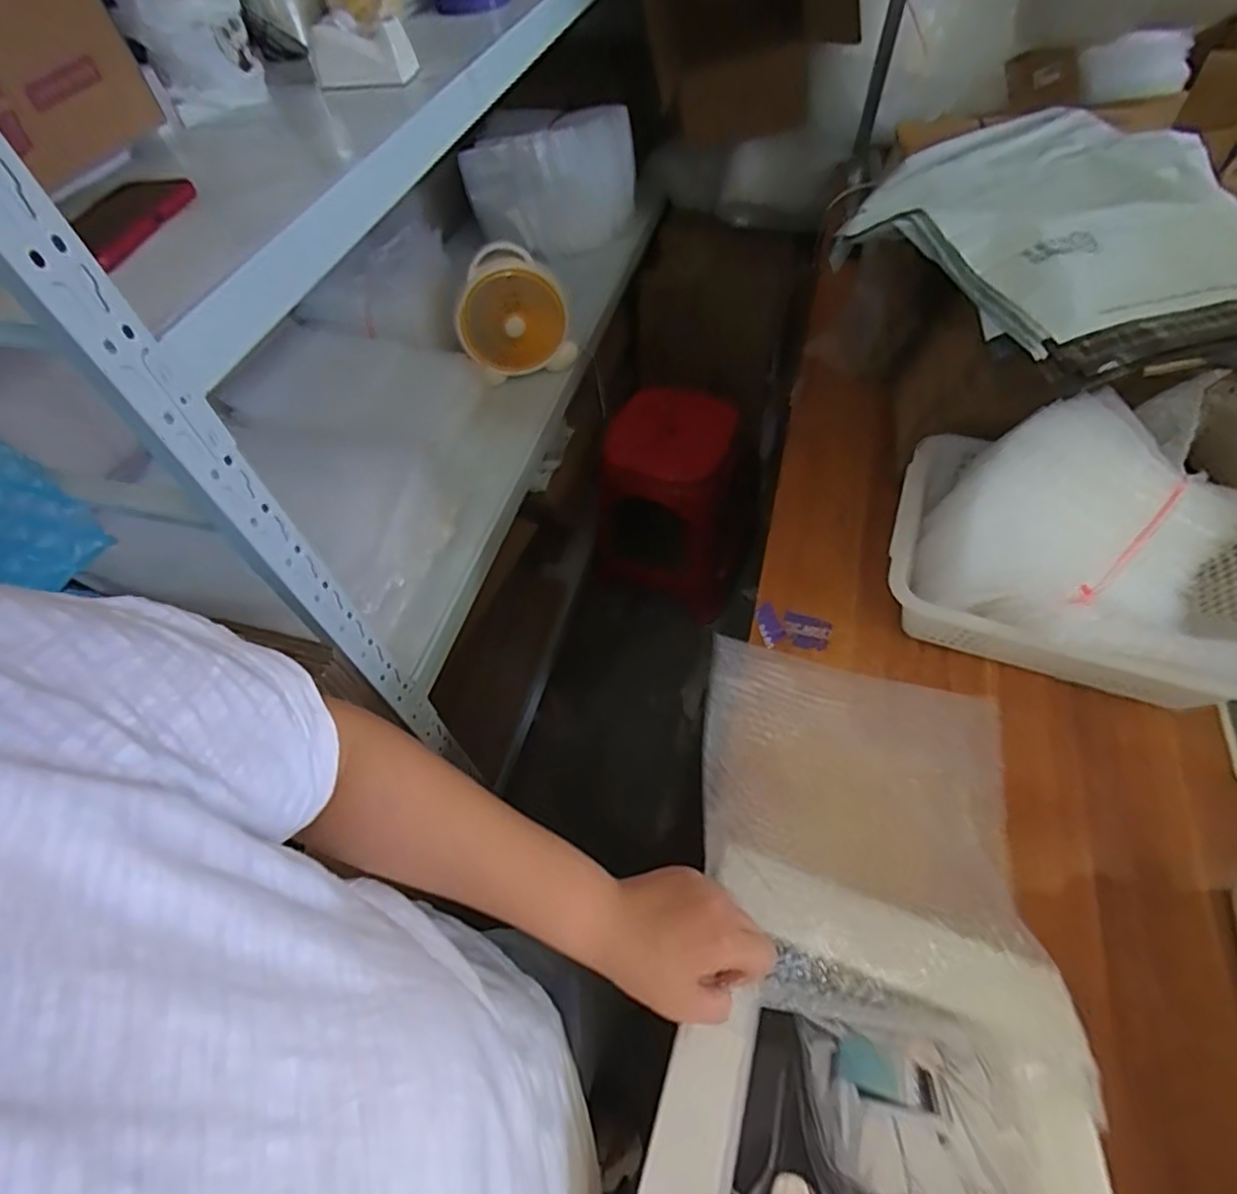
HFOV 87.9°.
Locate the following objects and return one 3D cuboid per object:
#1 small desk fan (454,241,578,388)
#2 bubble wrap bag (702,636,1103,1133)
[{"bbox_3d":[-0.196,-0.525,1.211,0.215,0.214,0.088,-18,55,-7],"label":"small desk fan"},{"bbox_3d":[0.211,0.181,0.568,0.285,0.062,0.394,17,35,4],"label":"bubble wrap bag"}]

